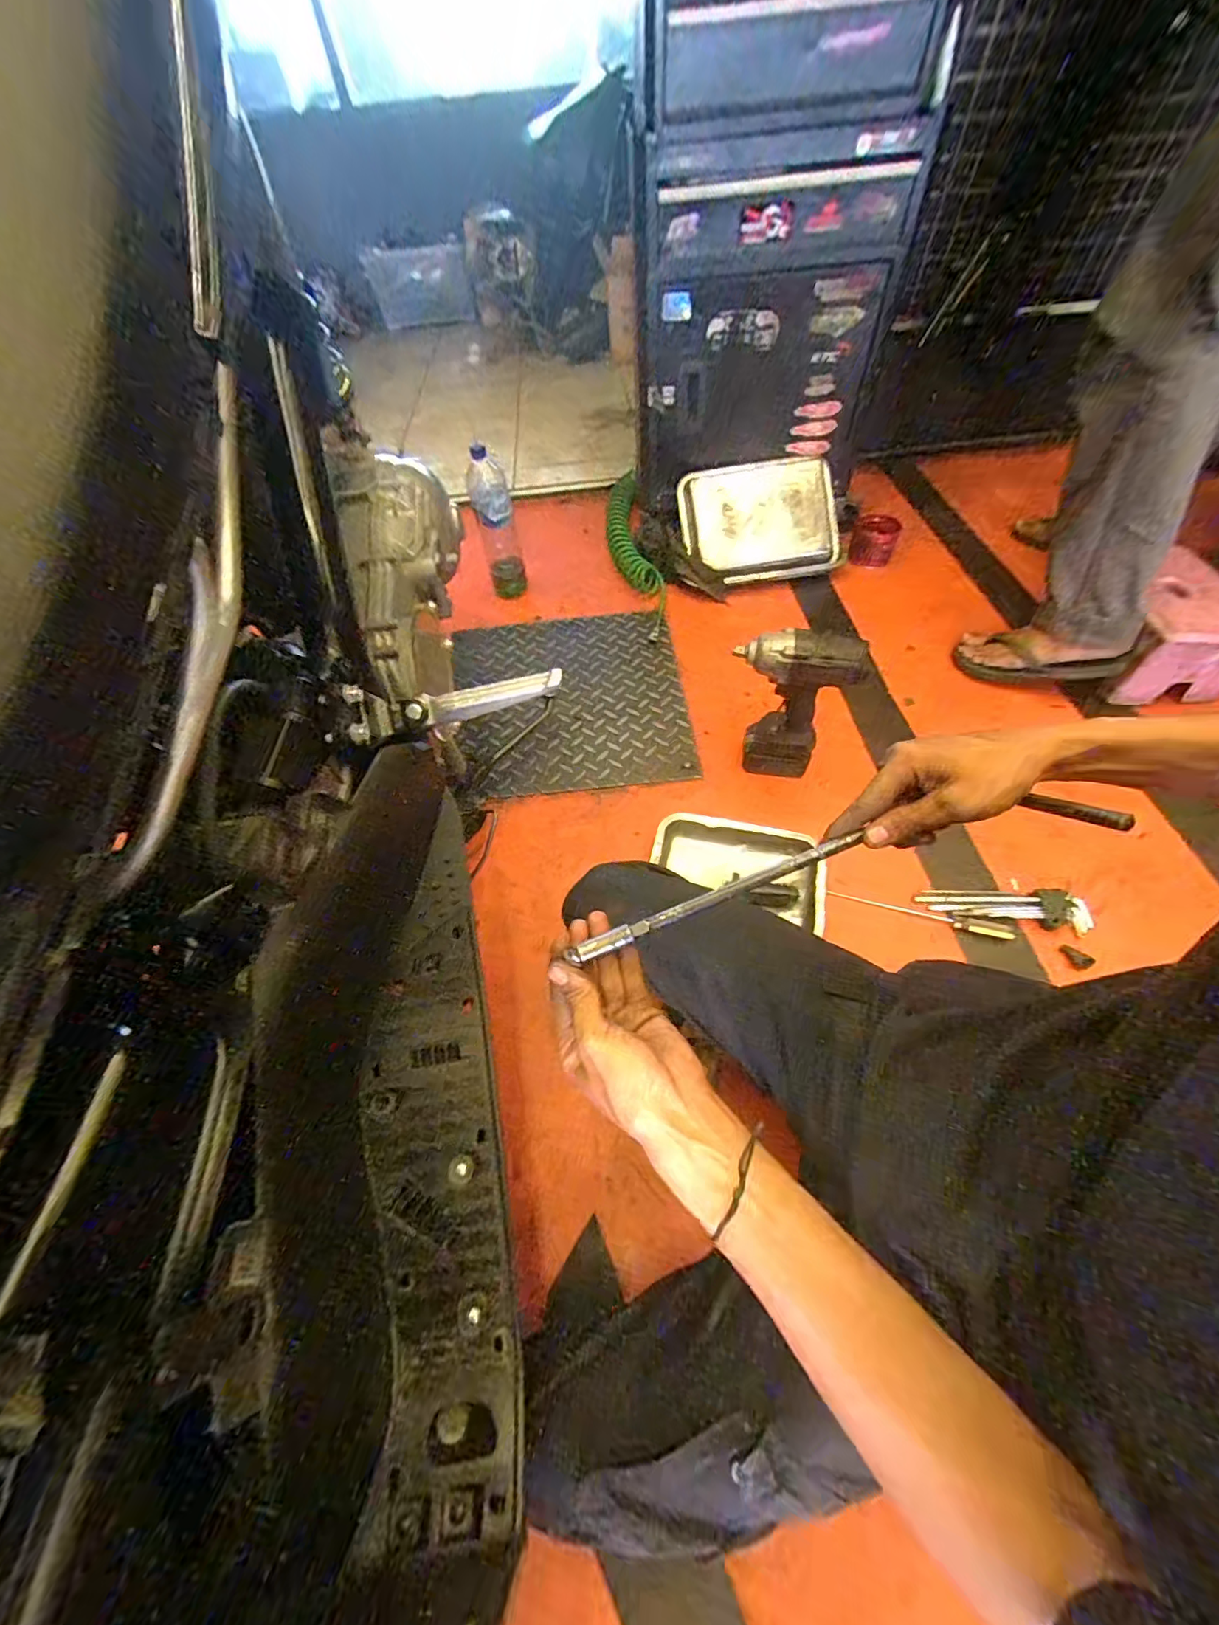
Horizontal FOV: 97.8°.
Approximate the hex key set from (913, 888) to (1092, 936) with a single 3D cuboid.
[{"bbox_3d":[0.578,0.135,0.775,0.239,0.030,0.055,3,55,7],"label":"hex key set"}]

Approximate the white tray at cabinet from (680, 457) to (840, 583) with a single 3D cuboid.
[{"bbox_3d":[0.340,-0.654,1.183,0.341,0.065,0.248,-10,100,-1],"label":"white tray at cabinet"}]

